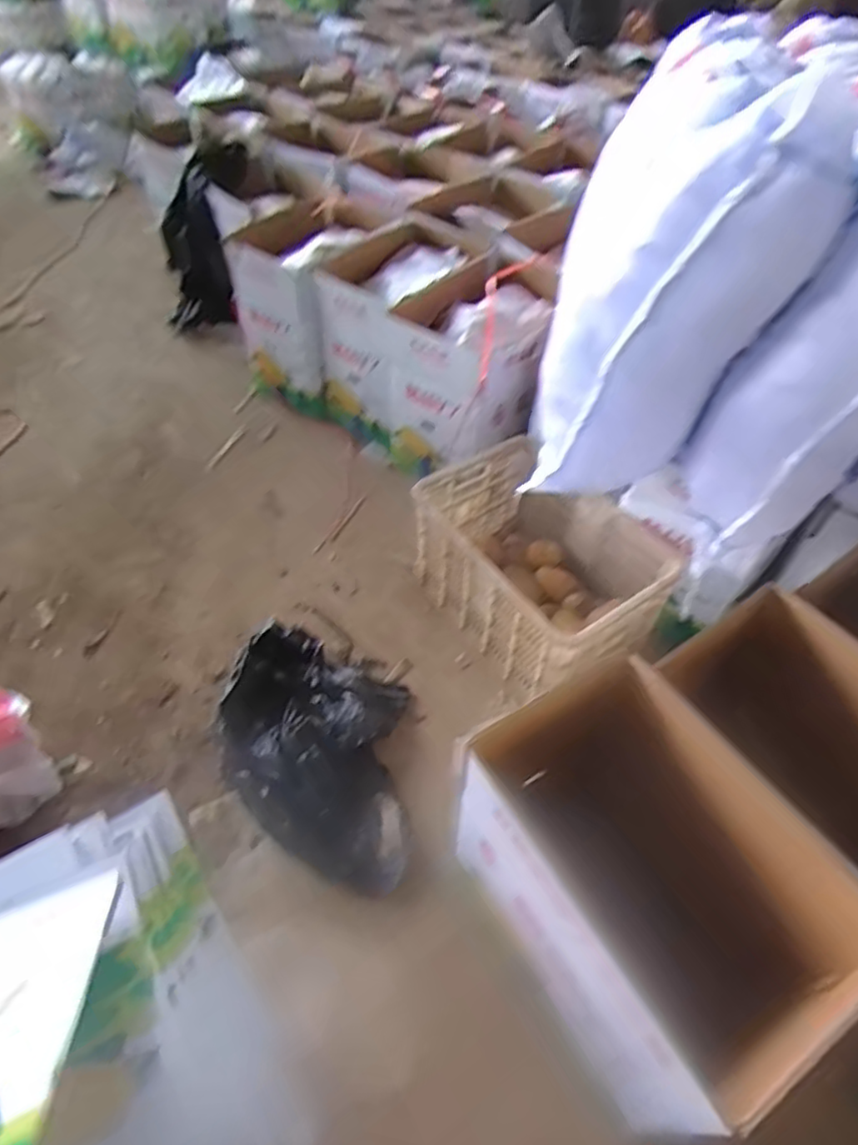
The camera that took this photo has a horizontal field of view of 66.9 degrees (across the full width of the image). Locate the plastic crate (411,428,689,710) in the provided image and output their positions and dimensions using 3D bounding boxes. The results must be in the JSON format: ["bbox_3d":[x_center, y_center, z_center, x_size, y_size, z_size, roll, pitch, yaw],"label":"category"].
[{"bbox_3d":[0.240,-0.022,1.473,0.370,0.267,0.531,-29,57,-25],"label":"plastic crate"}]

